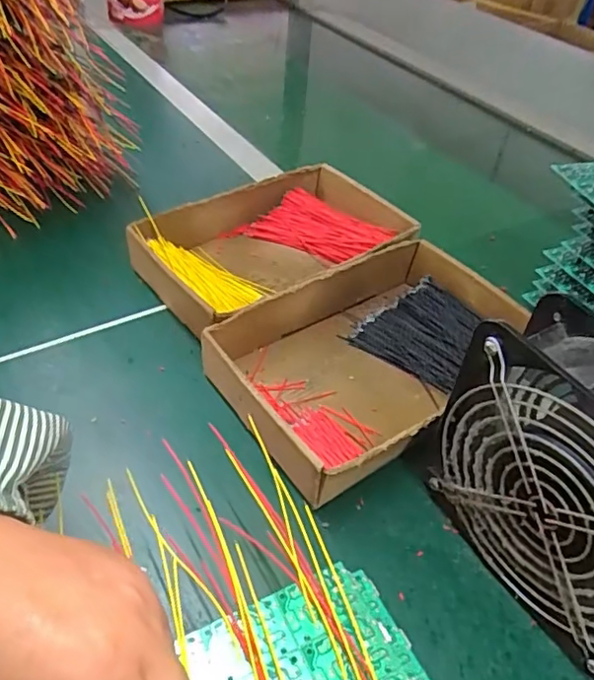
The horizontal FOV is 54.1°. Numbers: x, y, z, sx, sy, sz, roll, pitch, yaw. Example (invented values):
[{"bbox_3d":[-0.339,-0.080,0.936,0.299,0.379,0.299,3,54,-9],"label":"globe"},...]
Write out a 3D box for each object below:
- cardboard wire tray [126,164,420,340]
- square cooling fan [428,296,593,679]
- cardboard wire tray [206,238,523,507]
[{"bbox_3d":[-0.019,-0.088,0.534,0.237,0.044,0.160,-27,52,-28],"label":"cardboard wire tray"},{"bbox_3d":[0.145,0.077,0.305,0.067,0.151,0.156,-19,49,-22],"label":"square cooling fan"},{"bbox_3d":[0.060,0.009,0.438,0.242,0.046,0.150,-29,53,-29],"label":"cardboard wire tray"}]

